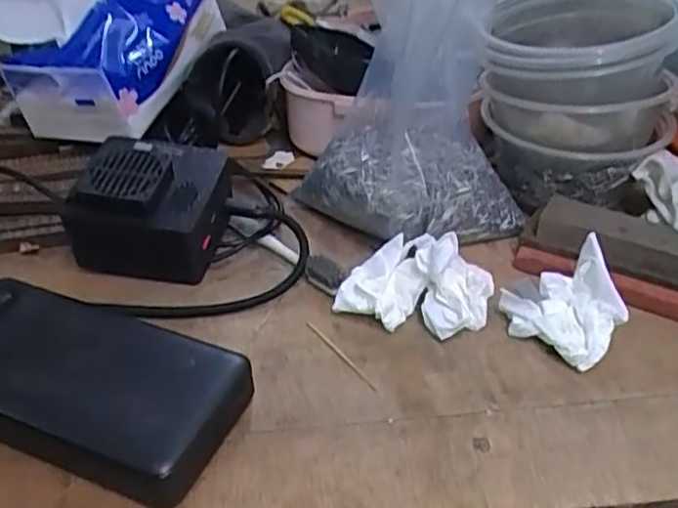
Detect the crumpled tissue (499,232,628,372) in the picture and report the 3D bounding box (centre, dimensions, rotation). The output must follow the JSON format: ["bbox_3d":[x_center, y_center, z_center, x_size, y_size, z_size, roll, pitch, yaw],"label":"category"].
[{"bbox_3d":[0.113,0.028,0.335,0.049,0.038,0.051,-10,38,-11],"label":"crumpled tissue"}]

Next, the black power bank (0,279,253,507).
[{"bbox_3d":[-0.122,0.057,0.313,0.152,0.025,0.072,15,40,20],"label":"black power bank"}]

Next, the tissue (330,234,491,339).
[{"bbox_3d":[0.041,0.012,0.356,0.077,0.039,0.053,12,39,17],"label":"tissue"}]

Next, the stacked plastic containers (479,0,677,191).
[{"bbox_3d":[0.145,-0.106,0.418,0.114,0.095,0.104,6,38,10],"label":"stacked plastic containers"}]

